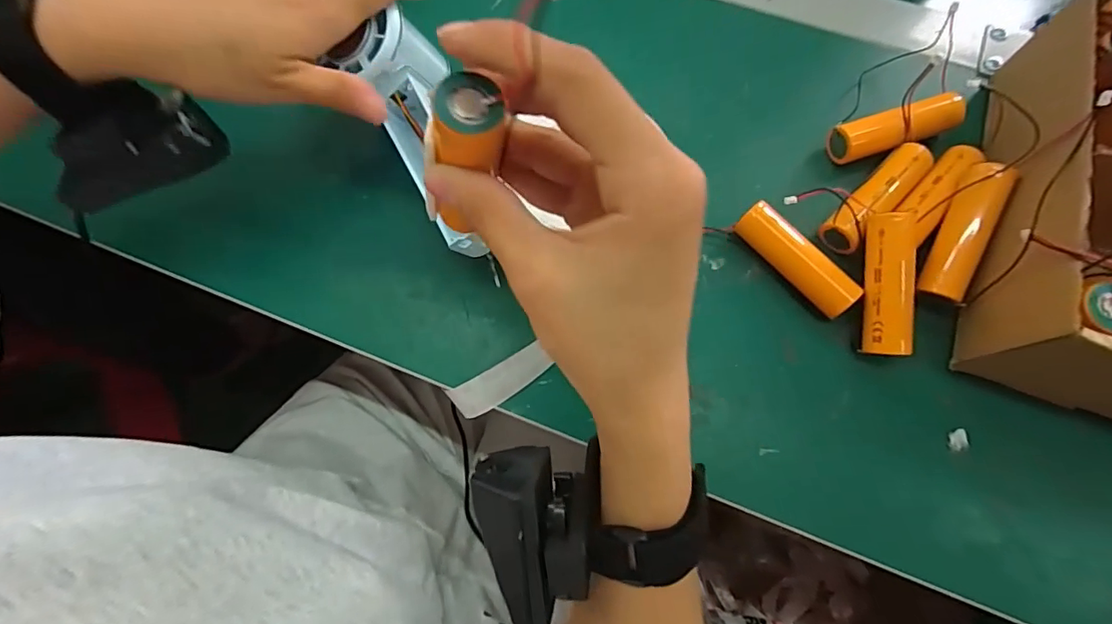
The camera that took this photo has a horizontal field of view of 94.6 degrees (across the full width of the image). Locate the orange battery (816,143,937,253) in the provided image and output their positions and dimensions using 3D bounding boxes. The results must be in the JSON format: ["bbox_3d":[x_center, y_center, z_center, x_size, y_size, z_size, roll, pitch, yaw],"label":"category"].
[{"bbox_3d":[0.178,-0.064,0.284,0.075,0.017,0.022,-43,79,-10],"label":"orange battery"}]

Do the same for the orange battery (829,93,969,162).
[{"bbox_3d":[0.197,-0.105,0.296,0.075,0.017,0.022,-14,75,-3],"label":"orange battery"}]

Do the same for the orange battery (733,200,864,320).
[{"bbox_3d":[0.129,-0.028,0.278,0.016,0.023,0.071,-42,79,-10],"label":"orange battery"}]

